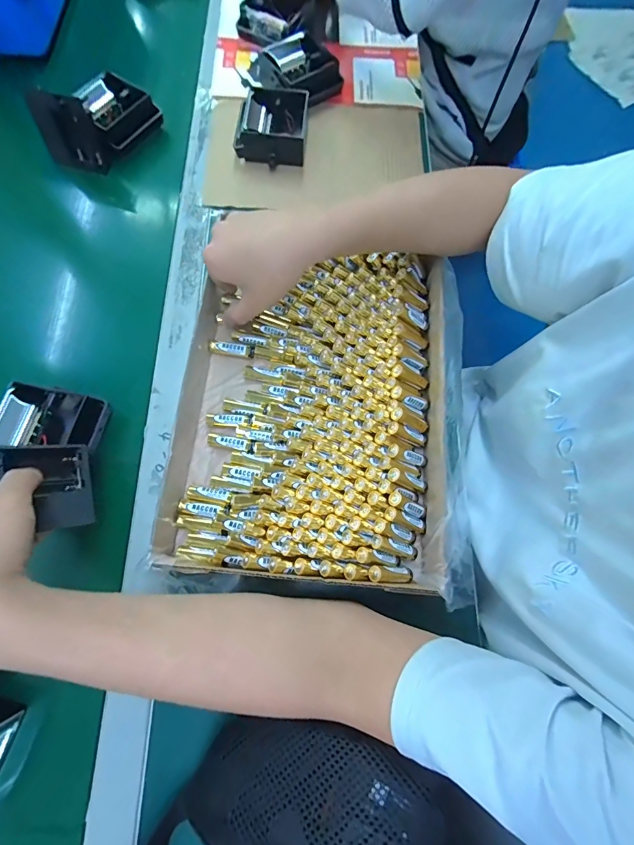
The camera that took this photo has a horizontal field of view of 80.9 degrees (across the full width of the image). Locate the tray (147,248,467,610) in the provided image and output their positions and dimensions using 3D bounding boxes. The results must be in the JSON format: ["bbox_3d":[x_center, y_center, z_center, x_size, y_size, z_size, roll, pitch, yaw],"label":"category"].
[{"bbox_3d":[0.002,-0.030,0.390,0.288,0.045,0.367,7,73,2],"label":"tray"}]

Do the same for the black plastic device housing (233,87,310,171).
[{"bbox_3d":[-0.060,-0.397,0.500,0.089,0.039,0.100,5,71,-1],"label":"black plastic device housing"}]

